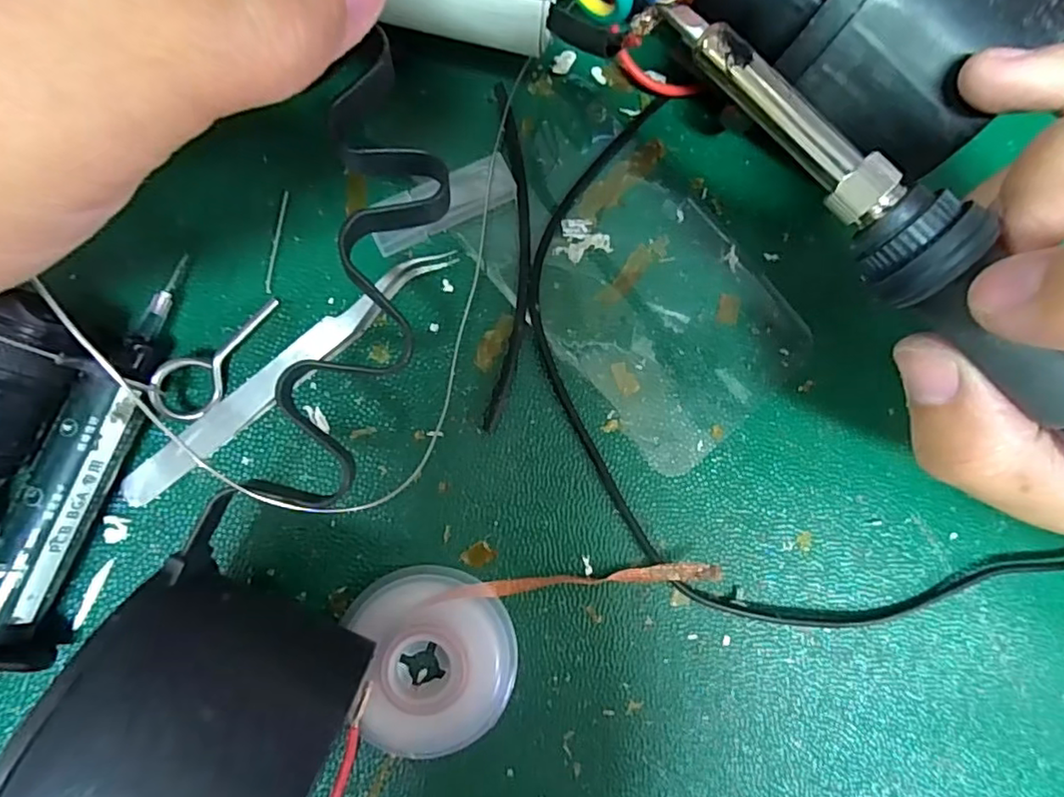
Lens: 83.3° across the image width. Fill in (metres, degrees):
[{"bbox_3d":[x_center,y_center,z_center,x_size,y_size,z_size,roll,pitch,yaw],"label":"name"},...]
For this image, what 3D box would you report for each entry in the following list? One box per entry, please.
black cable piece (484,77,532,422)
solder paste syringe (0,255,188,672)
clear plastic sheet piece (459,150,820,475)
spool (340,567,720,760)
[{"bbox_3d":[-0.006,-0.045,0.188,0.012,0.004,0.109,3,85,-6],"label":"black cable piece"},{"bbox_3d":[-0.122,0.015,0.160,0.023,0.024,0.108,17,83,-4],"label":"solder paste syringe"},{"bbox_3d":[0.038,-0.034,0.192,0.069,0.004,0.100,-41,90,-8],"label":"clear plastic sheet piece"},{"bbox_3d":[0.000,0.076,0.175,0.101,0.010,0.051,0,85,-6],"label":"spool"}]

